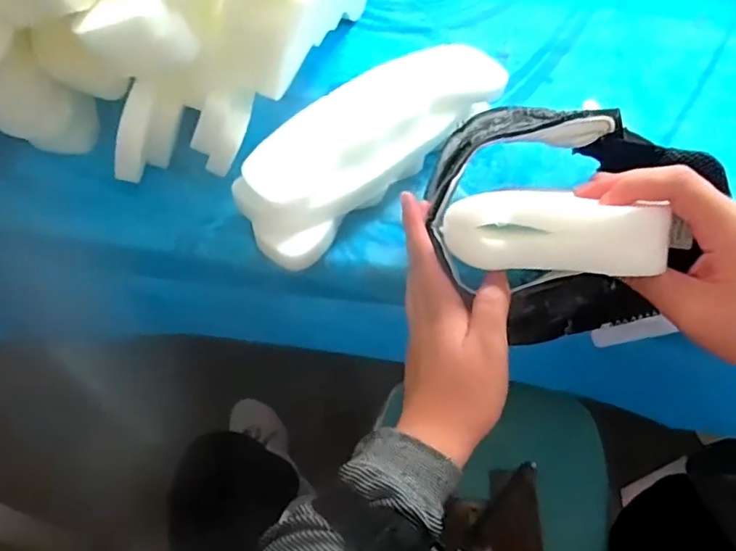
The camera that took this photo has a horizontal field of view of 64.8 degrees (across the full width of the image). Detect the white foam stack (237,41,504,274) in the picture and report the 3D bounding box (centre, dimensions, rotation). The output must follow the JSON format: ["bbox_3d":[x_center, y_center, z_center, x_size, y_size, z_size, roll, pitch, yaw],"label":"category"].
[{"bbox_3d":[0.004,-0.117,0.518,0.101,0.060,0.284,41,65,20],"label":"white foam stack"}]

